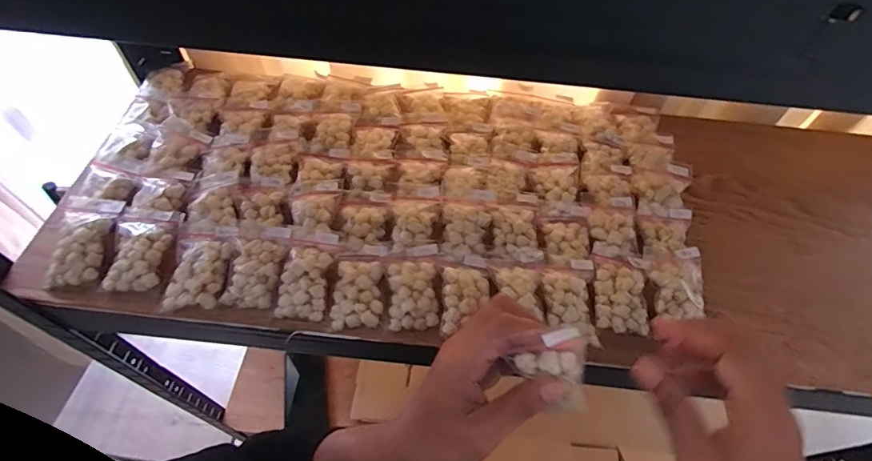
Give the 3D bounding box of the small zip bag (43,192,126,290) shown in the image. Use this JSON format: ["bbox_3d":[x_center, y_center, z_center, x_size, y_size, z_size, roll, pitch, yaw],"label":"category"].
[{"bbox_3d":[-0.285,0.007,0.366,0.047,0.022,0.074,0,55,-3],"label":"small zip bag"}]

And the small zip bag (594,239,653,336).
[{"bbox_3d":[0.149,0.047,0.364,0.043,0.013,0.072,11,56,5],"label":"small zip bag"}]

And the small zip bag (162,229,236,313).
[{"bbox_3d":[-0.183,0.029,0.353,0.044,0.013,0.066,1,55,-2],"label":"small zip bag"}]

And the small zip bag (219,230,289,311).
[{"bbox_3d":[-0.142,0.031,0.356,0.040,0.016,0.058,3,55,-1],"label":"small zip bag"}]

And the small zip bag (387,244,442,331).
[{"bbox_3d":[-0.016,0.044,0.356,0.042,0.016,0.063,-2,56,-4],"label":"small zip bag"}]

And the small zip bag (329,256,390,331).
[{"bbox_3d":[-0.060,0.047,0.352,0.038,0.013,0.058,4,55,1],"label":"small zip bag"}]

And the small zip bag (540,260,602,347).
[{"bbox_3d":[0.105,0.054,0.354,0.042,0.013,0.064,4,55,0],"label":"small zip bag"}]

